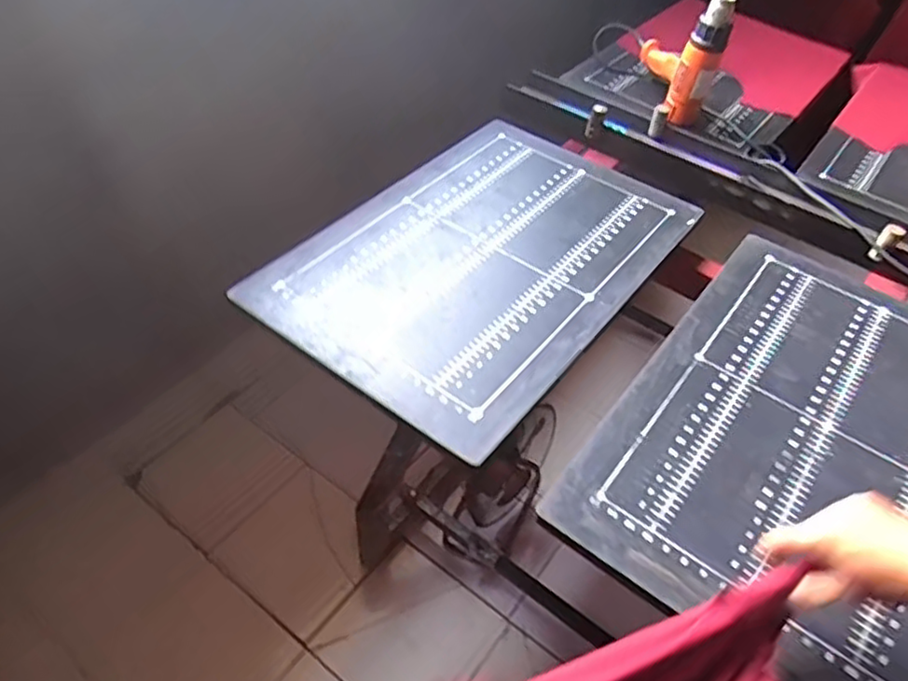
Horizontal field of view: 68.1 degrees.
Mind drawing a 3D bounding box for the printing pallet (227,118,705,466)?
[{"bbox_3d":[0.044,-0.132,0.952,0.408,0.018,0.599,31,51,22],"label":"printing pallet"}]

